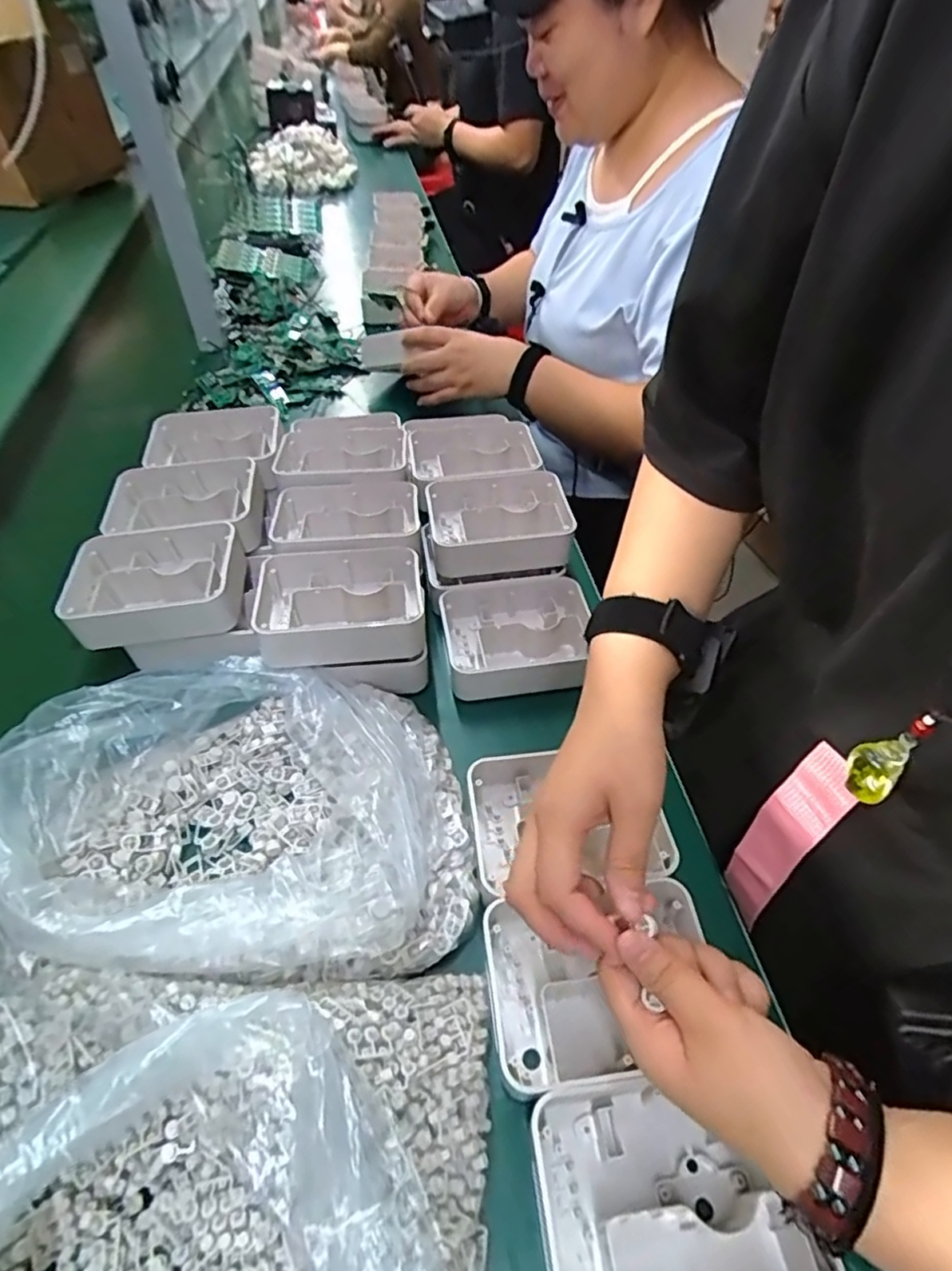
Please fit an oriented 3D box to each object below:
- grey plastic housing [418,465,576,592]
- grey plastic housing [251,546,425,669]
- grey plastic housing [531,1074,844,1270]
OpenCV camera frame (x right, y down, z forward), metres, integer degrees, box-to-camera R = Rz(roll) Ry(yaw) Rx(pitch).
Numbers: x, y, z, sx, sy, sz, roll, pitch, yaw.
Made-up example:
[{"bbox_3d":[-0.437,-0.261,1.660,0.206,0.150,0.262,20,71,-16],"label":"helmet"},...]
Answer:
[{"bbox_3d":[0.016,-0.106,0.593,0.136,0.043,0.104,-13,57,2],"label":"grey plastic housing"},{"bbox_3d":[-0.110,-0.021,0.518,0.132,0.044,0.100,-7,48,-6],"label":"grey plastic housing"},{"bbox_3d":[0.097,0.276,0.311,0.127,0.034,0.102,-5,48,-4],"label":"grey plastic housing"}]

